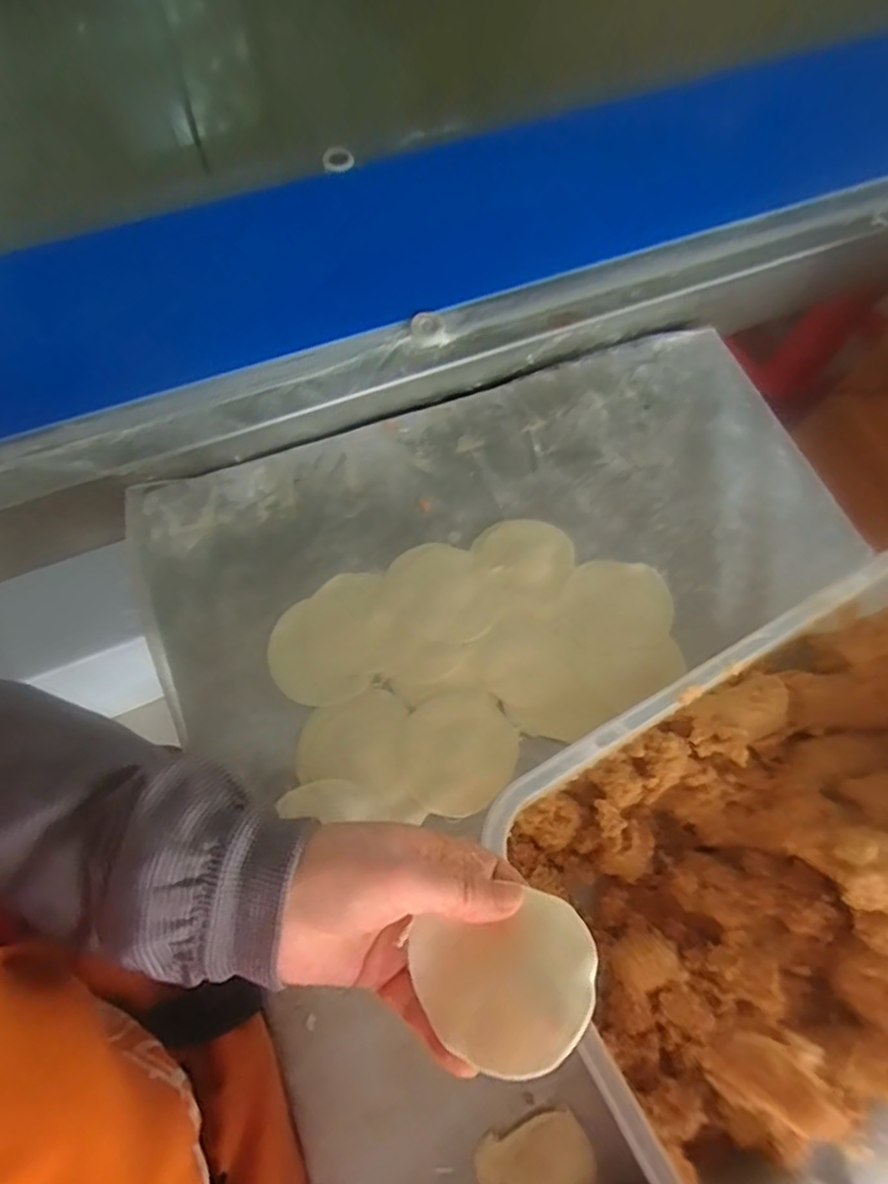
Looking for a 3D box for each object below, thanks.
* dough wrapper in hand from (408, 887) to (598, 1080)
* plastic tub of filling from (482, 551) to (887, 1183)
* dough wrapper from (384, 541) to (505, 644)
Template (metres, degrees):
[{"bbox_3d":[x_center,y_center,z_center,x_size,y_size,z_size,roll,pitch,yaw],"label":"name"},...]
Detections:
[{"bbox_3d":[0.028,0.173,0.287,0.078,0.010,0.064,-19,45,2],"label":"dough wrapper in hand"},{"bbox_3d":[0.236,0.170,0.413,0.367,0.147,0.275,-30,73,-13],"label":"plastic tub of filling"},{"bbox_3d":[-0.002,0.000,0.543,0.088,0.011,0.094,1,69,-2],"label":"dough wrapper"}]

